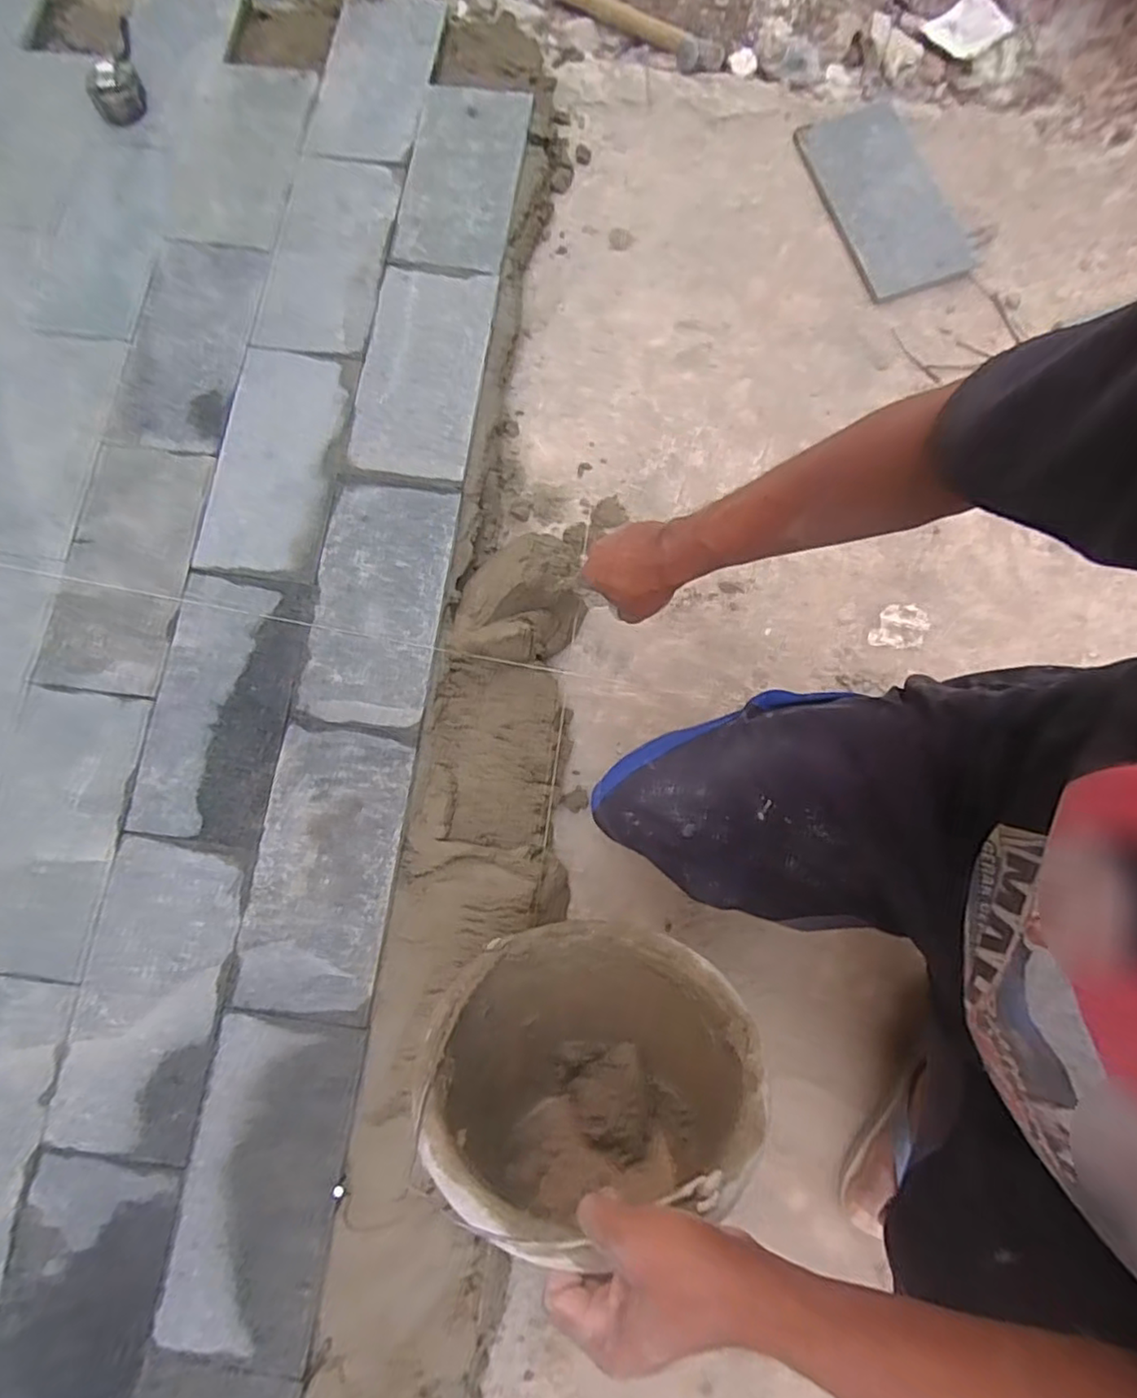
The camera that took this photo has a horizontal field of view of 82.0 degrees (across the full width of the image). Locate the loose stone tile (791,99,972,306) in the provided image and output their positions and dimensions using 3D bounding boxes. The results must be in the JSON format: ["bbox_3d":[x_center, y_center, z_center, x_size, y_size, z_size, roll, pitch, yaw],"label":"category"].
[{"bbox_3d":[0.443,-0.717,0.927,0.160,0.023,0.317,-17,78,-3],"label":"loose stone tile"}]

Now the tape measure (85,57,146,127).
[{"bbox_3d":[-0.617,-0.826,0.884,0.071,0.046,0.060,-35,75,-1],"label":"tape measure"}]

